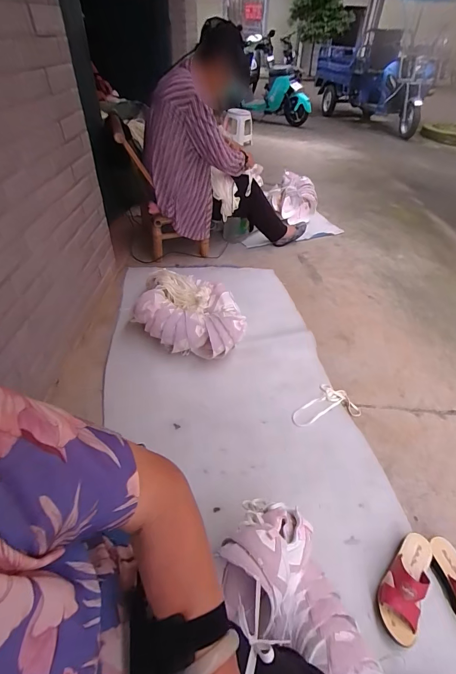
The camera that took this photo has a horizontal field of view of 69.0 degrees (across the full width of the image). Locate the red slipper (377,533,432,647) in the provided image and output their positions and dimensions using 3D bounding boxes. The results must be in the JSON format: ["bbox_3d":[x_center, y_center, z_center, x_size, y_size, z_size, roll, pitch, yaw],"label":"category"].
[{"bbox_3d":[0.409,0.554,0.754,0.087,0.079,0.229,30,49,26],"label":"red slipper"}]

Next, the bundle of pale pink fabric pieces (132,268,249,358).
[{"bbox_3d":[-0.152,-0.096,1.288,0.399,0.182,0.374,0,43,-3],"label":"bundle of pale pink fabric pieces"}]

